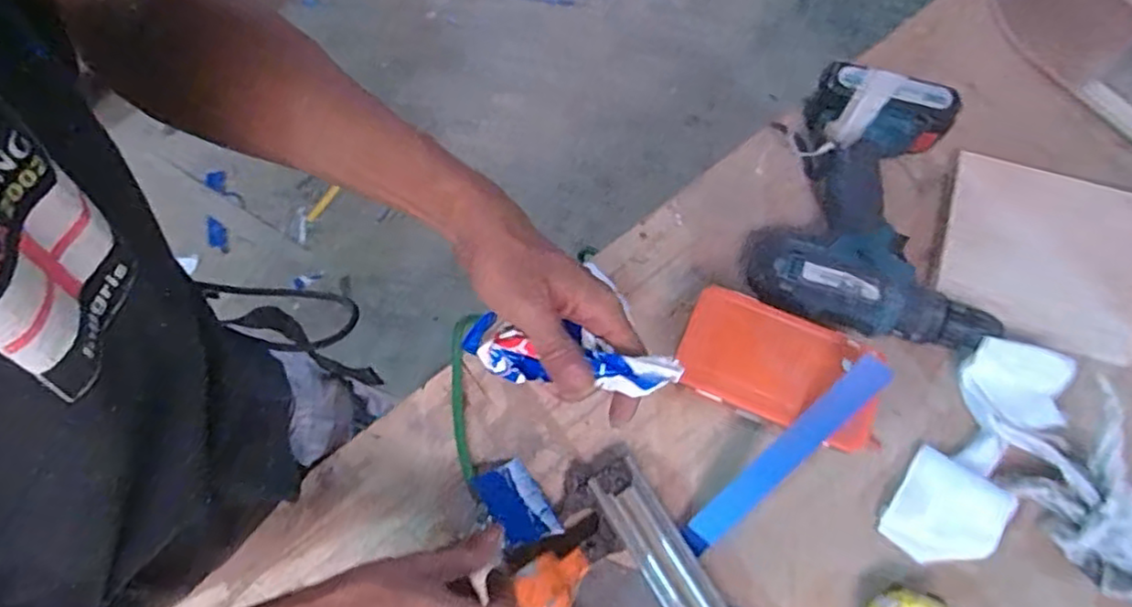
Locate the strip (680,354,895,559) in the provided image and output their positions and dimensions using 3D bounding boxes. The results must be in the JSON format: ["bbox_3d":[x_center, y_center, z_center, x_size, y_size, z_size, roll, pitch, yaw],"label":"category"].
[{"bbox_3d":[0.160,0.113,0.491,0.193,0.007,0.023,-47,69,9],"label":"strip"}]

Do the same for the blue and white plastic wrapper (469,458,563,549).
[{"bbox_3d":[-0.039,0.157,0.516,0.044,0.011,0.070,-27,60,-31],"label":"blue and white plastic wrapper"}]

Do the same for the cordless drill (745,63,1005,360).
[{"bbox_3d":[0.243,-0.081,0.542,0.179,0.070,0.222,6,74,4],"label":"cordless drill"}]

